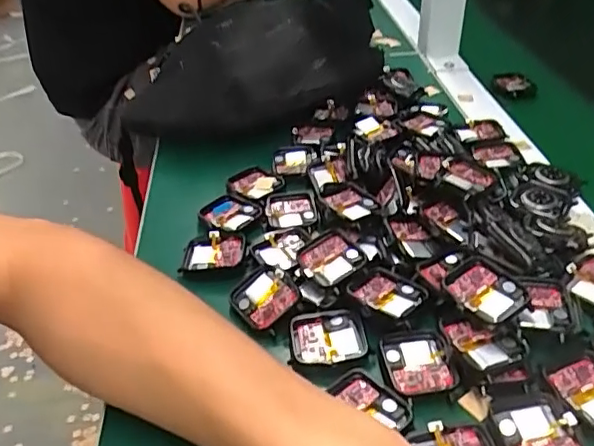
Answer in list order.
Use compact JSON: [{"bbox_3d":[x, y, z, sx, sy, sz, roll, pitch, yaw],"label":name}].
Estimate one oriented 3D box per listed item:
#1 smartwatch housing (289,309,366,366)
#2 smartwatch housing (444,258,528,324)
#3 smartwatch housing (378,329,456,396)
[{"bbox_3d":[0.018,0.067,0.329,0.042,0.010,0.036,-3,37,-1],"label":"smartwatch housing"},{"bbox_3d":[0.108,0.041,0.329,0.036,0.014,0.041,-23,40,-19],"label":"smartwatch housing"},{"bbox_3d":[0.067,0.076,0.310,0.035,0.008,0.038,-7,38,-6],"label":"smartwatch housing"}]

